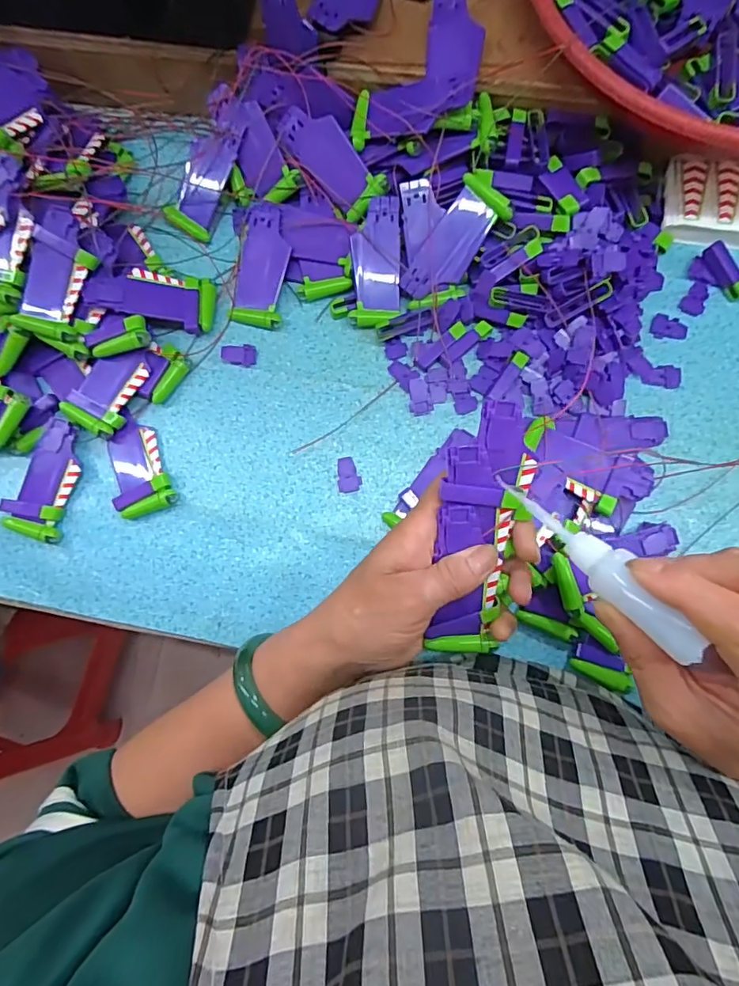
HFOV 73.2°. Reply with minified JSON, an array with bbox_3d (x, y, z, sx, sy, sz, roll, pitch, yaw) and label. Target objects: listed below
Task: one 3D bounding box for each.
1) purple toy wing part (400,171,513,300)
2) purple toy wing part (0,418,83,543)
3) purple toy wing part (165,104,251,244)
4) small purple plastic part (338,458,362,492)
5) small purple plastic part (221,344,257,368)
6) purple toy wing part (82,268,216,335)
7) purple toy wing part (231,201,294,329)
[{"bbox_3d":[0.061,-0.182,0.364,0.038,0.012,0.088,43,105,7],"label":"purple toy wing part"},{"bbox_3d":[-0.246,-0.011,0.379,0.045,0.015,0.089,12,83,4],"label":"purple toy wing part"},{"bbox_3d":[-0.126,-0.251,0.388,0.037,0.007,0.096,26,110,-4],"label":"purple toy wing part"},{"bbox_3d":[-0.015,-0.014,0.375,0.018,0.004,0.027,-6,82,2],"label":"small purple plastic part"},{"bbox_3d":[-0.102,-0.108,0.388,0.026,0.009,0.017,0,82,3],"label":"small purple plastic part"},{"bbox_3d":[-0.166,-0.148,0.381,0.090,0.008,0.043,2,82,-17],"label":"purple toy wing part"},{"bbox_3d":[-0.083,-0.174,0.385,0.037,0.021,0.090,7,83,4],"label":"purple toy wing part"}]

